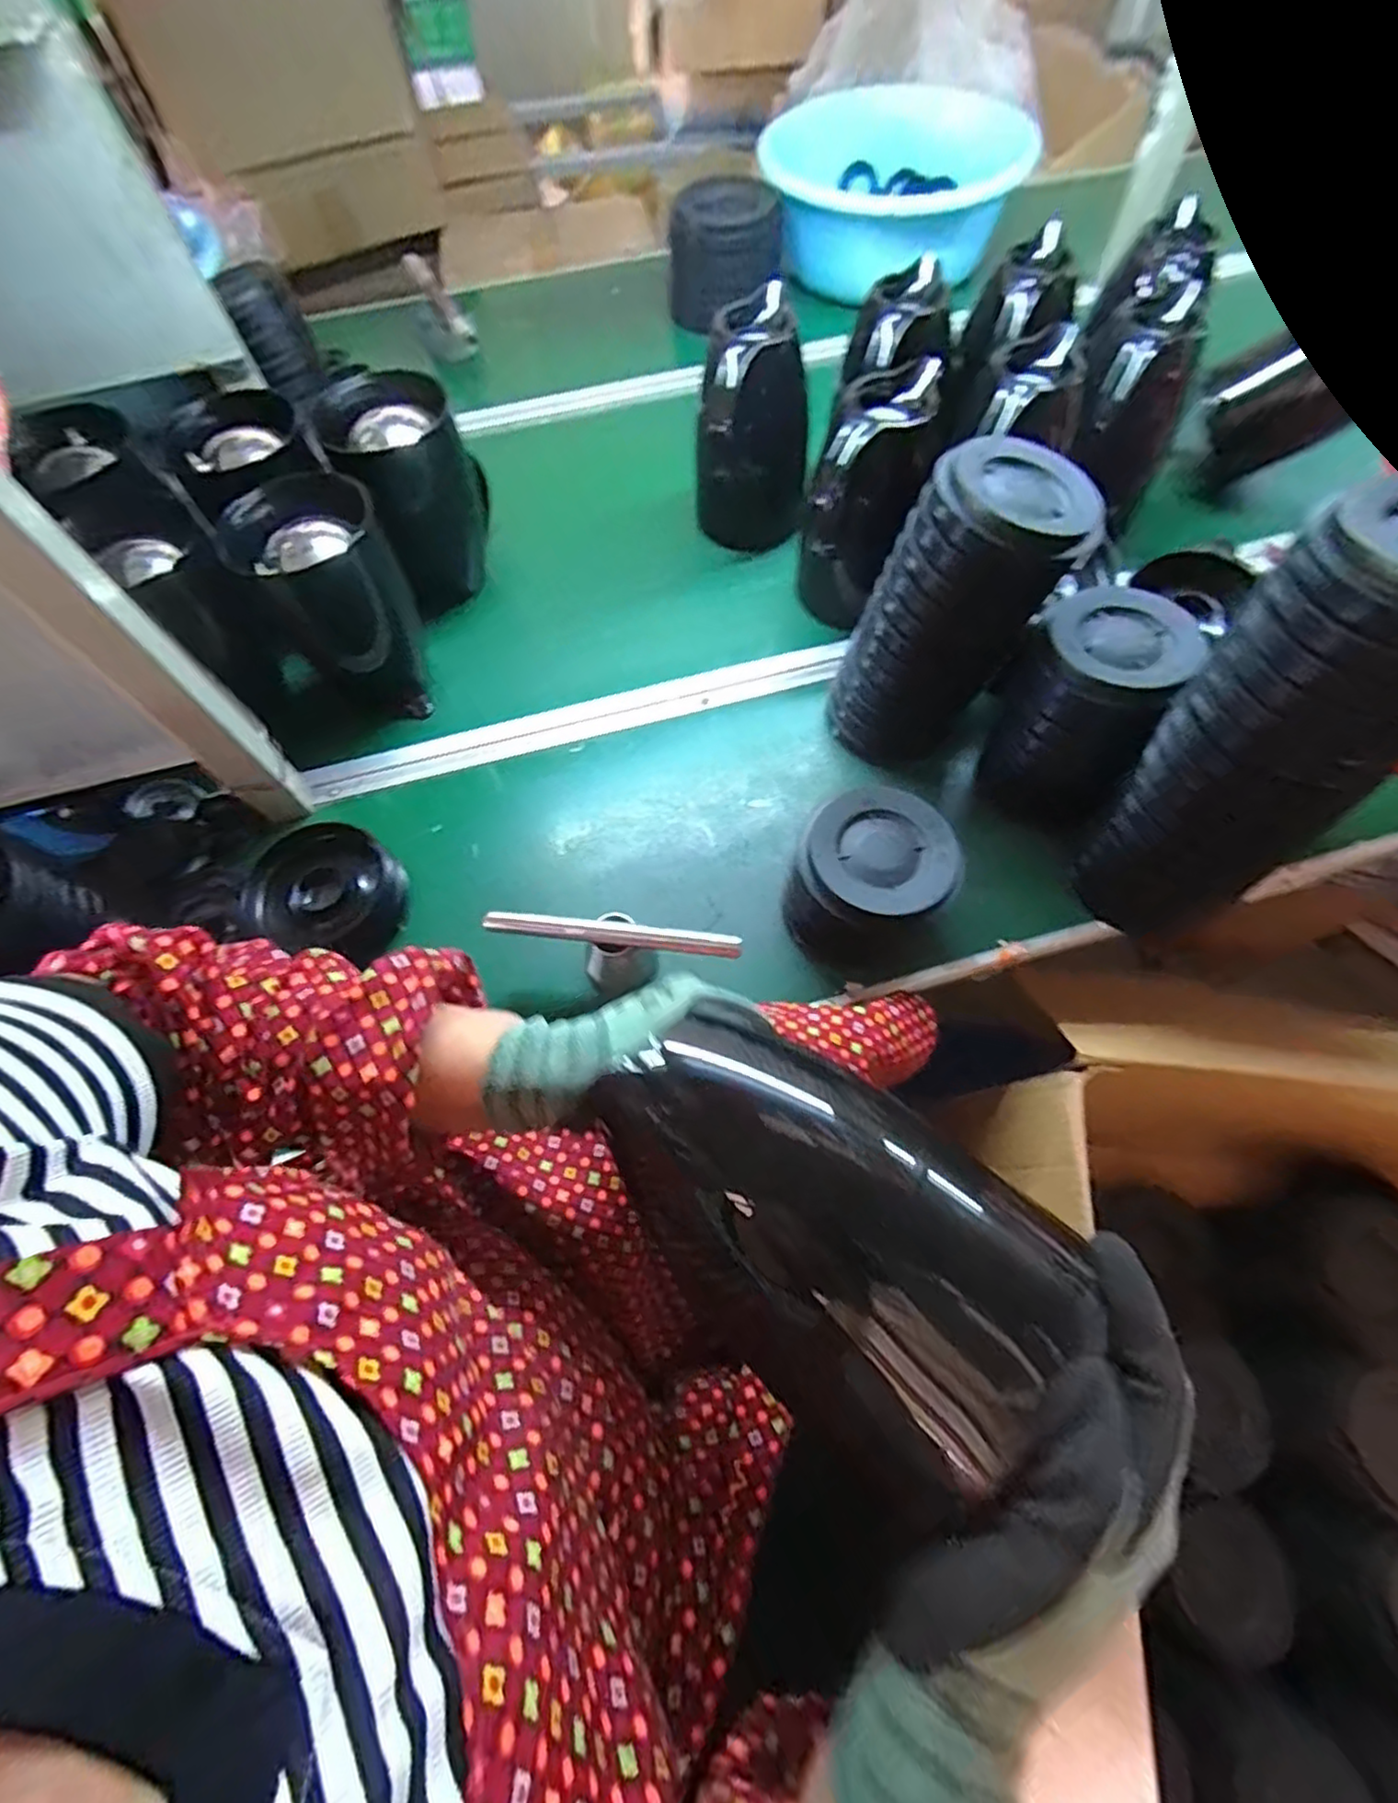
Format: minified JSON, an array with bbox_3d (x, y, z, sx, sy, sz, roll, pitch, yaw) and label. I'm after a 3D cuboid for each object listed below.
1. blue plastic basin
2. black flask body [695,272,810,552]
[{"bbox_3d":[0.297,-1.068,1.019,0.358,0.136,0.402,10,64,8],"label":"blue plastic basin"},{"bbox_3d":[0.054,-0.485,0.734,0.123,0.211,0.126,1,63,3],"label":"black flask body"}]

